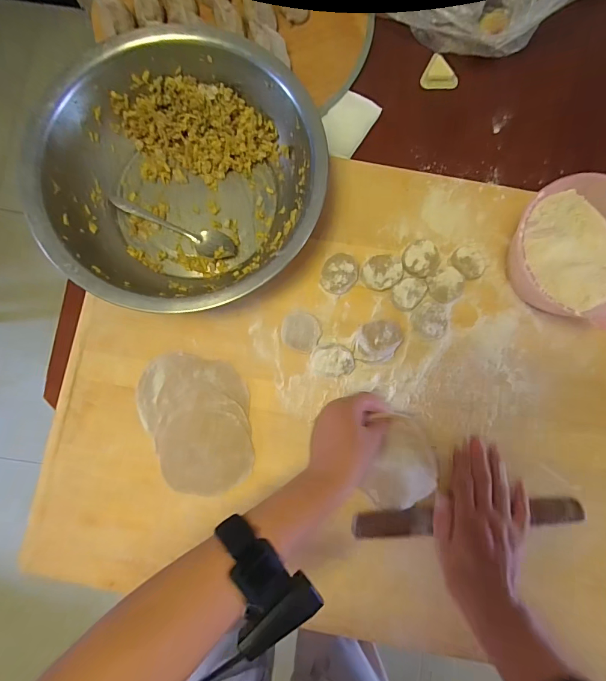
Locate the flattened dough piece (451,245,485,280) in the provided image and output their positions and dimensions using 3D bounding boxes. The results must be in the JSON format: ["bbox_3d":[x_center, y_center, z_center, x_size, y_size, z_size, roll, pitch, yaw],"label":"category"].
[{"bbox_3d":[0.203,-0.096,0.470,0.040,0.016,0.041,0,83,-1],"label":"flattened dough piece"}]

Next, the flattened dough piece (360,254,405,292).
[{"bbox_3d":[0.095,-0.083,0.467,0.046,0.016,0.043,0,83,-1],"label":"flattened dough piece"}]

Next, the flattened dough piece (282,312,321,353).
[{"bbox_3d":[-0.002,-0.011,0.459,0.045,0.012,0.043,0,83,-1],"label":"flattened dough piece"}]

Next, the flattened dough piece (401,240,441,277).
[{"bbox_3d":[0.143,-0.098,0.470,0.043,0.015,0.044,0,83,-1],"label":"flattened dough piece"}]

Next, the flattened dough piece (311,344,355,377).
[{"bbox_3d":[0.035,0.023,0.450,0.049,0.015,0.036,6,83,0],"label":"flattened dough piece"}]

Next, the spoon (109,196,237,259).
[{"bbox_3d":[-0.160,-0.142,0.473,0.165,0.014,0.032,26,83,2],"label":"spoon"}]

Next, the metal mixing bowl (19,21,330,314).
[{"bbox_3d":[-0.135,-0.173,0.441,0.289,0.088,0.288,0,83,-1],"label":"metal mixing bowl"}]

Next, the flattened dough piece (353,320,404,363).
[{"bbox_3d":[0.087,0.001,0.449,0.051,0.022,0.046,2,83,-1],"label":"flattened dough piece"}]

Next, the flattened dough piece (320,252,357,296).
[{"bbox_3d":[0.044,-0.080,0.467,0.041,0.013,0.049,29,83,3],"label":"flattened dough piece"}]

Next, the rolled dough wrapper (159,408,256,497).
[{"bbox_3d":[-0.111,0.126,0.444,0.101,0.006,0.093,0,85,-3],"label":"rolled dough wrapper"}]

